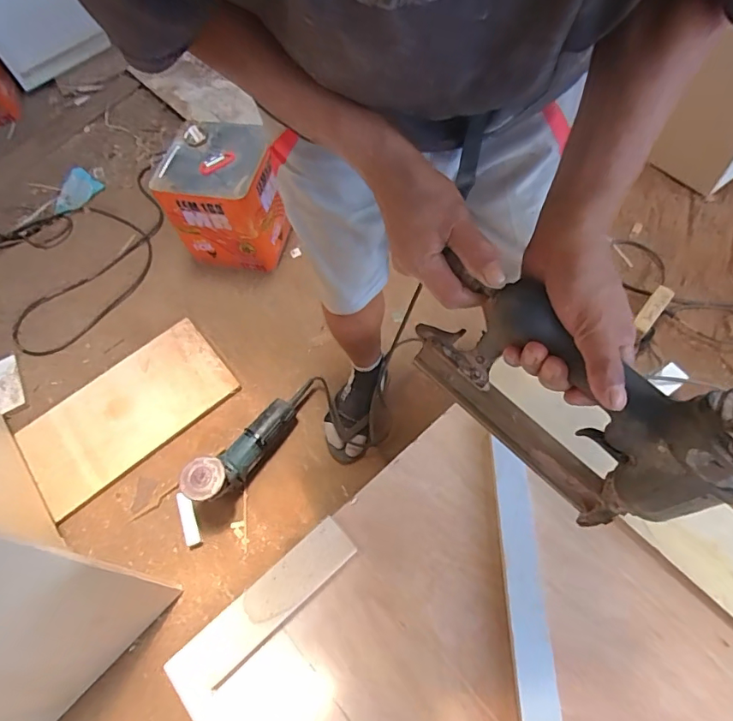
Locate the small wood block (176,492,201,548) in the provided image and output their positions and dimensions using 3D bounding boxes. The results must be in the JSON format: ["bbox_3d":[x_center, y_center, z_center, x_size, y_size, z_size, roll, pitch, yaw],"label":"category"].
[{"bbox_3d":[-0.352,0.317,0.957,0.028,0.022,0.110,-19,77,-7],"label":"small wood block"}]

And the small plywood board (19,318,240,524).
[{"bbox_3d":[-0.547,0.110,1.106,0.447,0.022,0.256,-38,66,-16],"label":"small plywood board"}]

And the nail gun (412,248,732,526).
[{"bbox_3d":[0.154,0.029,0.377,0.242,0.162,0.068,38,54,24],"label":"nail gun"}]

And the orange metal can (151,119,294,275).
[{"bbox_3d":[-0.334,-0.403,1.220,0.240,0.257,0.253,9,63,8],"label":"orange metal can"}]

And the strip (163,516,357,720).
[{"bbox_3d":[-0.116,0.279,0.547,0.233,0.020,0.054,-41,67,-17],"label":"strip"}]

